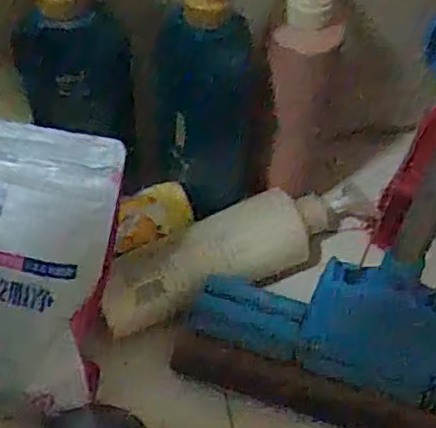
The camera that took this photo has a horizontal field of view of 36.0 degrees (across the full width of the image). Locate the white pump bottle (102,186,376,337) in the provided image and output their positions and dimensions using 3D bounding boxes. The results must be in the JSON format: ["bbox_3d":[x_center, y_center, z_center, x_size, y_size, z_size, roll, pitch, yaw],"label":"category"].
[{"bbox_3d":[0.019,0.026,0.589,0.264,0.054,0.075,-23,55,-19],"label":"white pump bottle"}]

